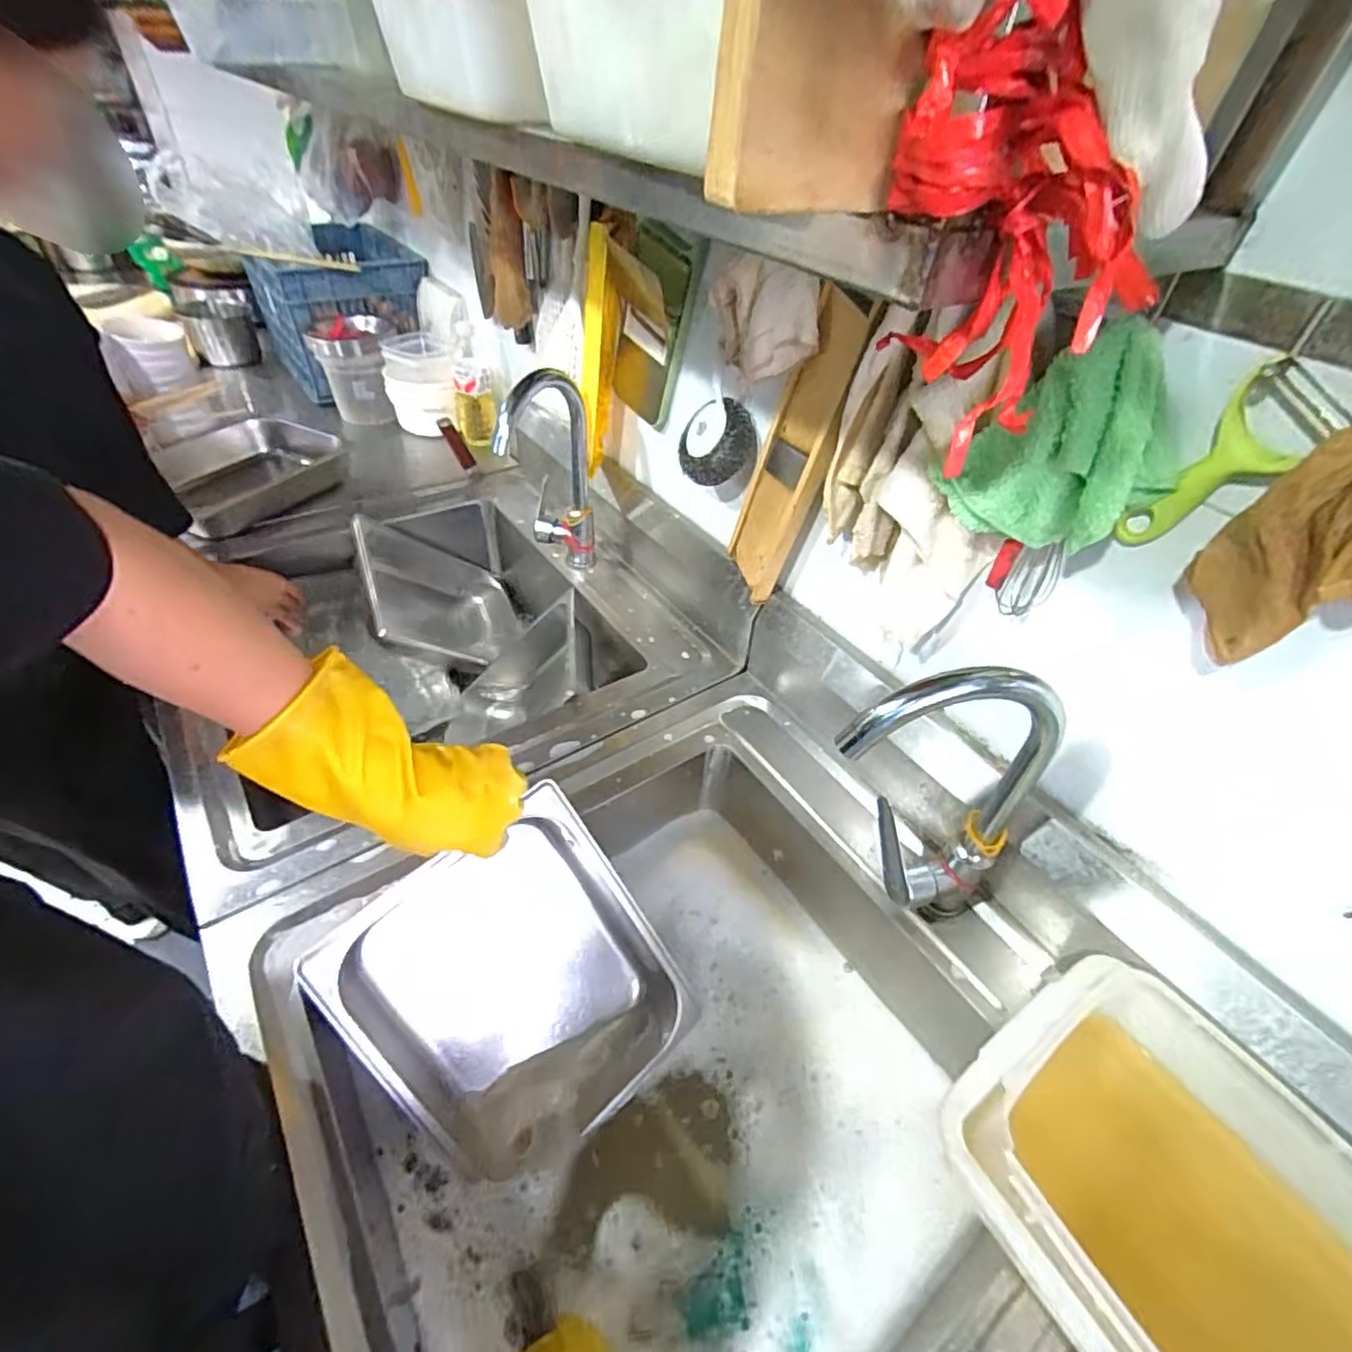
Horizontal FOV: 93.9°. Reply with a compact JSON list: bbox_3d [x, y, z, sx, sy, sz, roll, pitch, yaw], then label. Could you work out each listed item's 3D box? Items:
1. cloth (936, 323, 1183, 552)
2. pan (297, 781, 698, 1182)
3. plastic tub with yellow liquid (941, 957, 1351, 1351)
[{"bbox_3d":[0.265,-0.159,0.432,0.142,0.138,0.068,23,46,16],"label":"cloth"},{"bbox_3d":[-0.157,0.304,0.625,0.263,0.301,0.089,-33,12,-21],"label":"pan"},{"bbox_3d":[0.354,0.381,0.415,0.232,0.089,0.318,-21,50,-26],"label":"plastic tub with yellow liquid"}]

